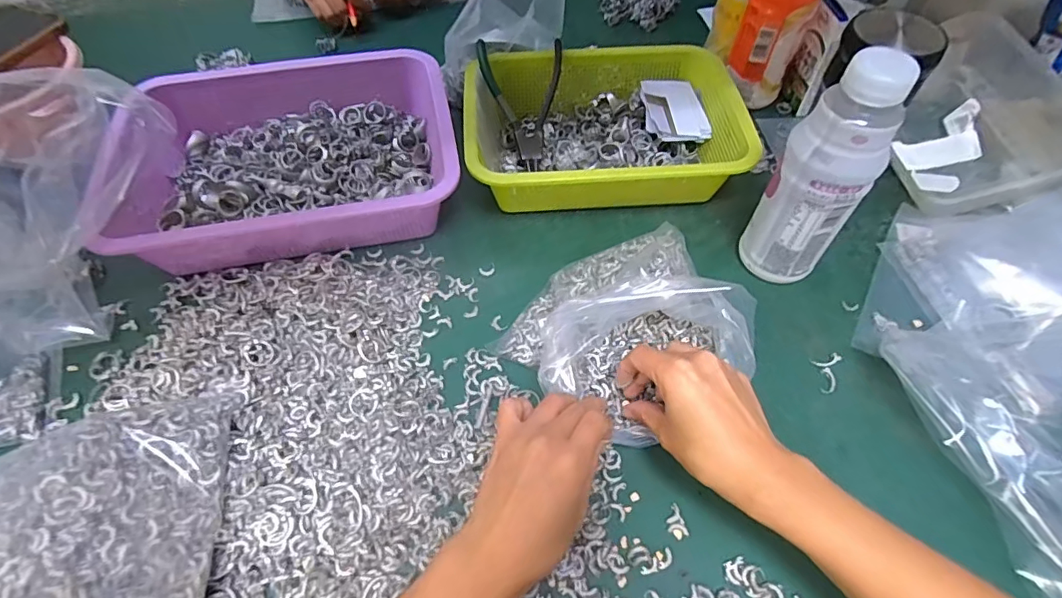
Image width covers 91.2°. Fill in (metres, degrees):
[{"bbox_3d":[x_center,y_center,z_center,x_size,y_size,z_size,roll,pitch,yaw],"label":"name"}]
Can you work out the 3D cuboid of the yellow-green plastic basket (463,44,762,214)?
[{"bbox_3d":[0.067,-0.178,0.534,0.262,0.069,0.177,-7,57,-5],"label":"yellow-green plastic basket"}]

